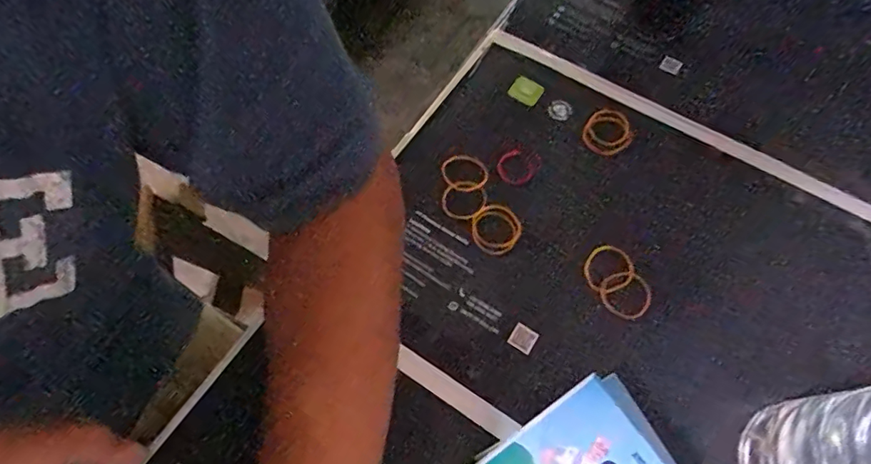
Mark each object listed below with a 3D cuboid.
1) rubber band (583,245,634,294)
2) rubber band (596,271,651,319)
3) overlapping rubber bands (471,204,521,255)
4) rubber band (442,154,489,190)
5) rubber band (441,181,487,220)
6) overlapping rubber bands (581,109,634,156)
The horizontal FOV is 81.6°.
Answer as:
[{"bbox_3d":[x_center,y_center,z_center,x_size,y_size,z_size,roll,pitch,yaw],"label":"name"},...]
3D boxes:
[{"bbox_3d":[0.122,0.026,0.358,0.035,0.006,0.033,0,77,1],"label":"rubber band"},{"bbox_3d":[0.133,0.044,0.353,0.033,0.007,0.032,-1,73,4],"label":"rubber band"},{"bbox_3d":[0.044,-0.003,0.369,0.035,0.008,0.036,0,65,-1],"label":"overlapping rubber bands"},{"bbox_3d":[0.023,-0.047,0.392,0.037,0.007,0.031,10,66,4],"label":"rubber band"},{"bbox_3d":[0.021,-0.025,0.381,0.033,0.004,0.034,0,65,-1],"label":"rubber band"},{"bbox_3d":[0.136,-0.083,0.404,0.035,0.010,0.042,-3,65,-2],"label":"overlapping rubber bands"}]

